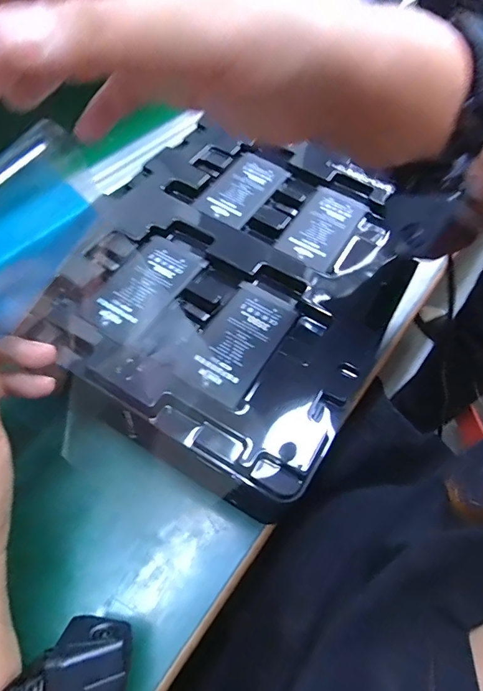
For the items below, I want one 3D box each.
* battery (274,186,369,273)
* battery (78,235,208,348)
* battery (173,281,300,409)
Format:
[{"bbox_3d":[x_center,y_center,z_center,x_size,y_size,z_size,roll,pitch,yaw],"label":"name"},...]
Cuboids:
[{"bbox_3d":[0.062,-0.092,0.323,0.044,0.006,0.085,29,59,12],"label":"battery"},{"bbox_3d":[-0.063,-0.039,0.274,0.046,0.005,0.086,29,59,12],"label":"battery"},{"bbox_3d":[0.000,-0.005,0.260,0.043,0.006,0.087,27,59,11],"label":"battery"}]

